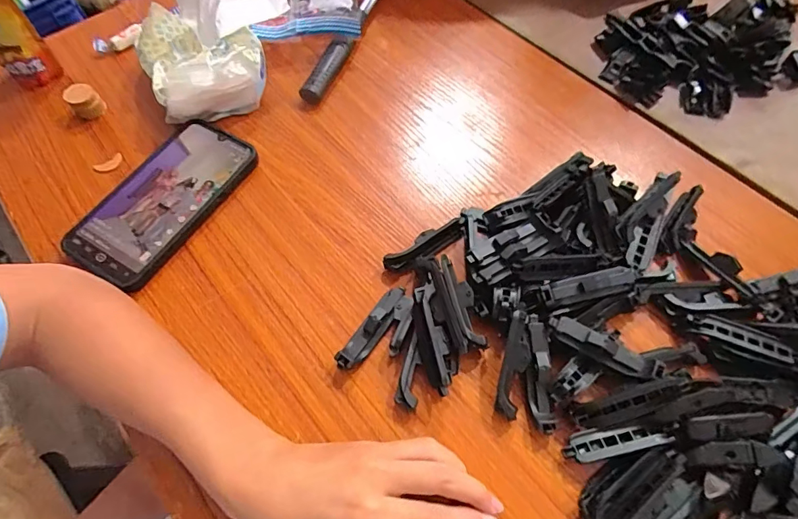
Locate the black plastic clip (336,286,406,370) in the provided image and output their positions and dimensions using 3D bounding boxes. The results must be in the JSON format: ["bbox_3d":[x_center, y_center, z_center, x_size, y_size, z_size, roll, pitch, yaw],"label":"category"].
[{"bbox_3d":[-0.018,0.050,0.331,0.017,0.015,0.074,32,68,17],"label":"black plastic clip"}]

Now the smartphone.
[{"bbox_3d":[-0.202,-0.053,0.392,0.083,0.014,0.160,29,67,16],"label":"smartphone"}]

